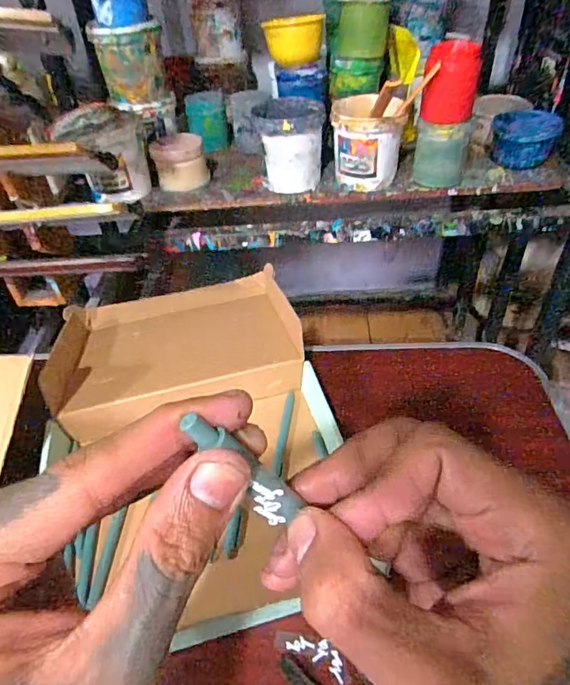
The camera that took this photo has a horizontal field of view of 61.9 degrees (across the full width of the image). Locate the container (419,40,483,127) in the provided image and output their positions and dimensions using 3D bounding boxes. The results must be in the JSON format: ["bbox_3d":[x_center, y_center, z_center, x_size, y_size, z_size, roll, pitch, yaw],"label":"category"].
[{"bbox_3d":[0.260,-0.409,0.748,0.078,0.101,0.080,8,44,13],"label":"container"}]

